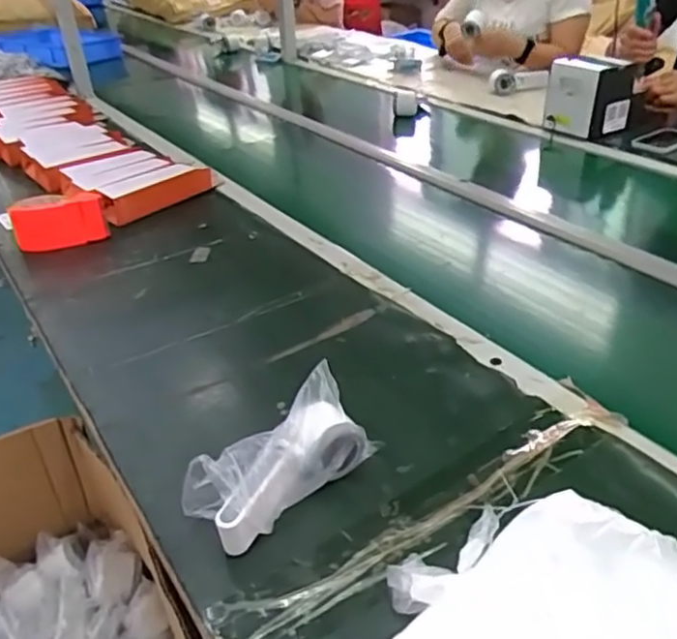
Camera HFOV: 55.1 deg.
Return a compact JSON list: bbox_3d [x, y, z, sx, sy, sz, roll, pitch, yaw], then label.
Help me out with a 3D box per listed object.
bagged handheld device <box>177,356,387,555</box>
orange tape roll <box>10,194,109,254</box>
[{"bbox_3d":[-0.055,0.124,0.597,0.173,0.083,0.081,-30,41,-32],"label":"bagged handheld device"},{"bbox_3d":[-0.460,-0.163,1.065,0.142,0.071,0.078,-17,36,-19],"label":"orange tape roll"}]

